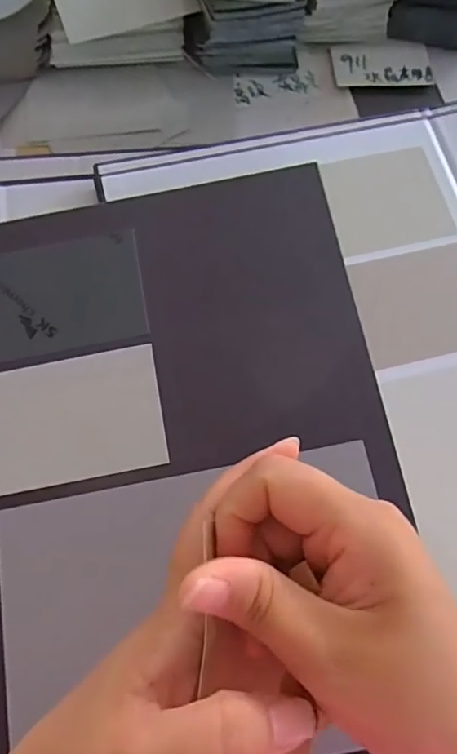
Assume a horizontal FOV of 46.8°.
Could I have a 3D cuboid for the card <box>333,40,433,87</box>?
[{"bbox_3d":[0.138,-0.280,0.473,0.088,0.006,0.044,-5,73,-2],"label":"card"}]

